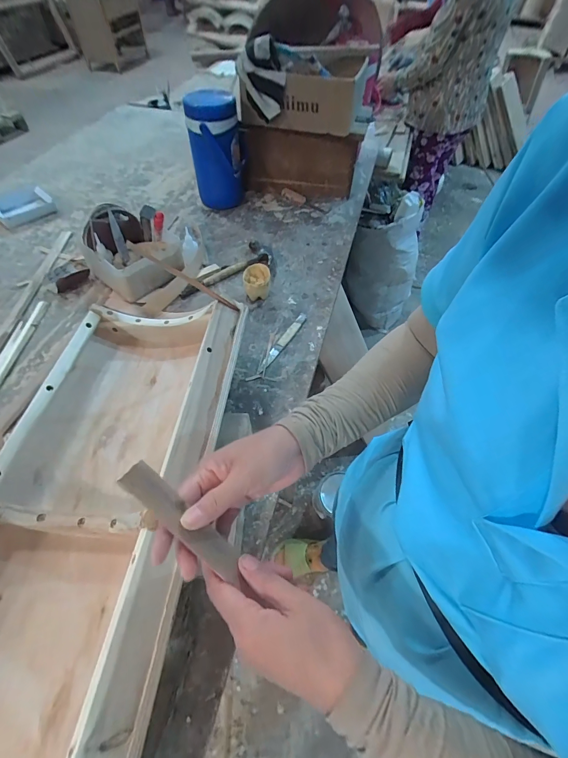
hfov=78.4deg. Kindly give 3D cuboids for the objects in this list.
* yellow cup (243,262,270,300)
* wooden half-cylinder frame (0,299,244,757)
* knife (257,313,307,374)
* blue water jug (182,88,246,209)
[{"bbox_3d":[-0.056,-0.200,0.729,0.054,0.057,0.058,-4,54,-4],"label":"yellow cup"},{"bbox_3d":[-0.236,0.163,0.421,0.284,0.123,0.717,6,54,3],"label":"wooden half-cylinder frame"},{"bbox_3d":[-0.002,-0.072,0.675,0.019,0.005,0.170,27,58,18],"label":"knife"},{"bbox_3d":[-0.171,-0.578,0.897,0.121,0.255,0.138,-7,54,-6],"label":"blue water jug"}]

